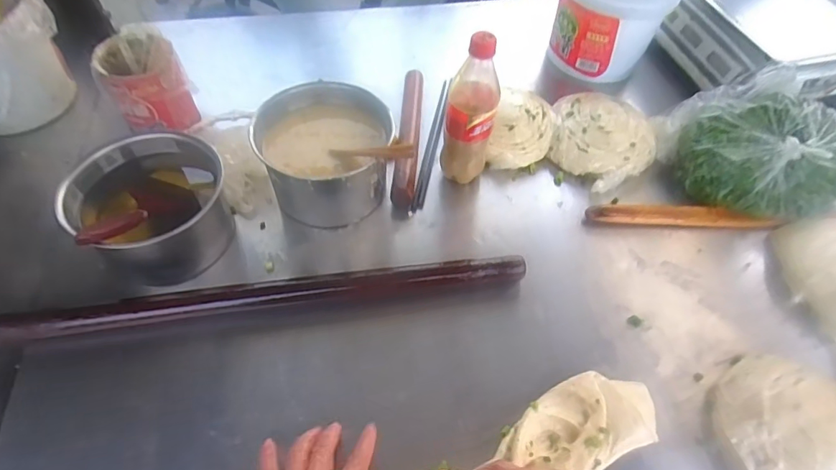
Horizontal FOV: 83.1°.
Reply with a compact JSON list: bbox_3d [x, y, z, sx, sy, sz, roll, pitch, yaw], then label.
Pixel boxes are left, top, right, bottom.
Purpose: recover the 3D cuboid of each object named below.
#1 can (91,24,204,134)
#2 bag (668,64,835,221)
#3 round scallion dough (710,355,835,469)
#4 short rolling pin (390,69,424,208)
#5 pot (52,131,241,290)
[{"bbox_3d":[-0.386,-0.213,0.683,0.110,0.116,0.114,-12,56,-12],"label":"can"},{"bbox_3d":[0.509,-0.122,0.704,0.232,0.106,0.222,-14,56,-13],"label":"bag"},{"bbox_3d":[0.399,0.216,0.481,0.175,0.052,0.149,37,60,21],"label":"round scallion dough"},{"bbox_3d":[-0.015,-0.160,0.729,0.033,0.029,0.276,4,54,0],"label":"short rolling pin"},{"bbox_3d":[-0.315,-0.033,0.571,0.144,0.112,0.150,1,54,-2],"label":"pot"}]

